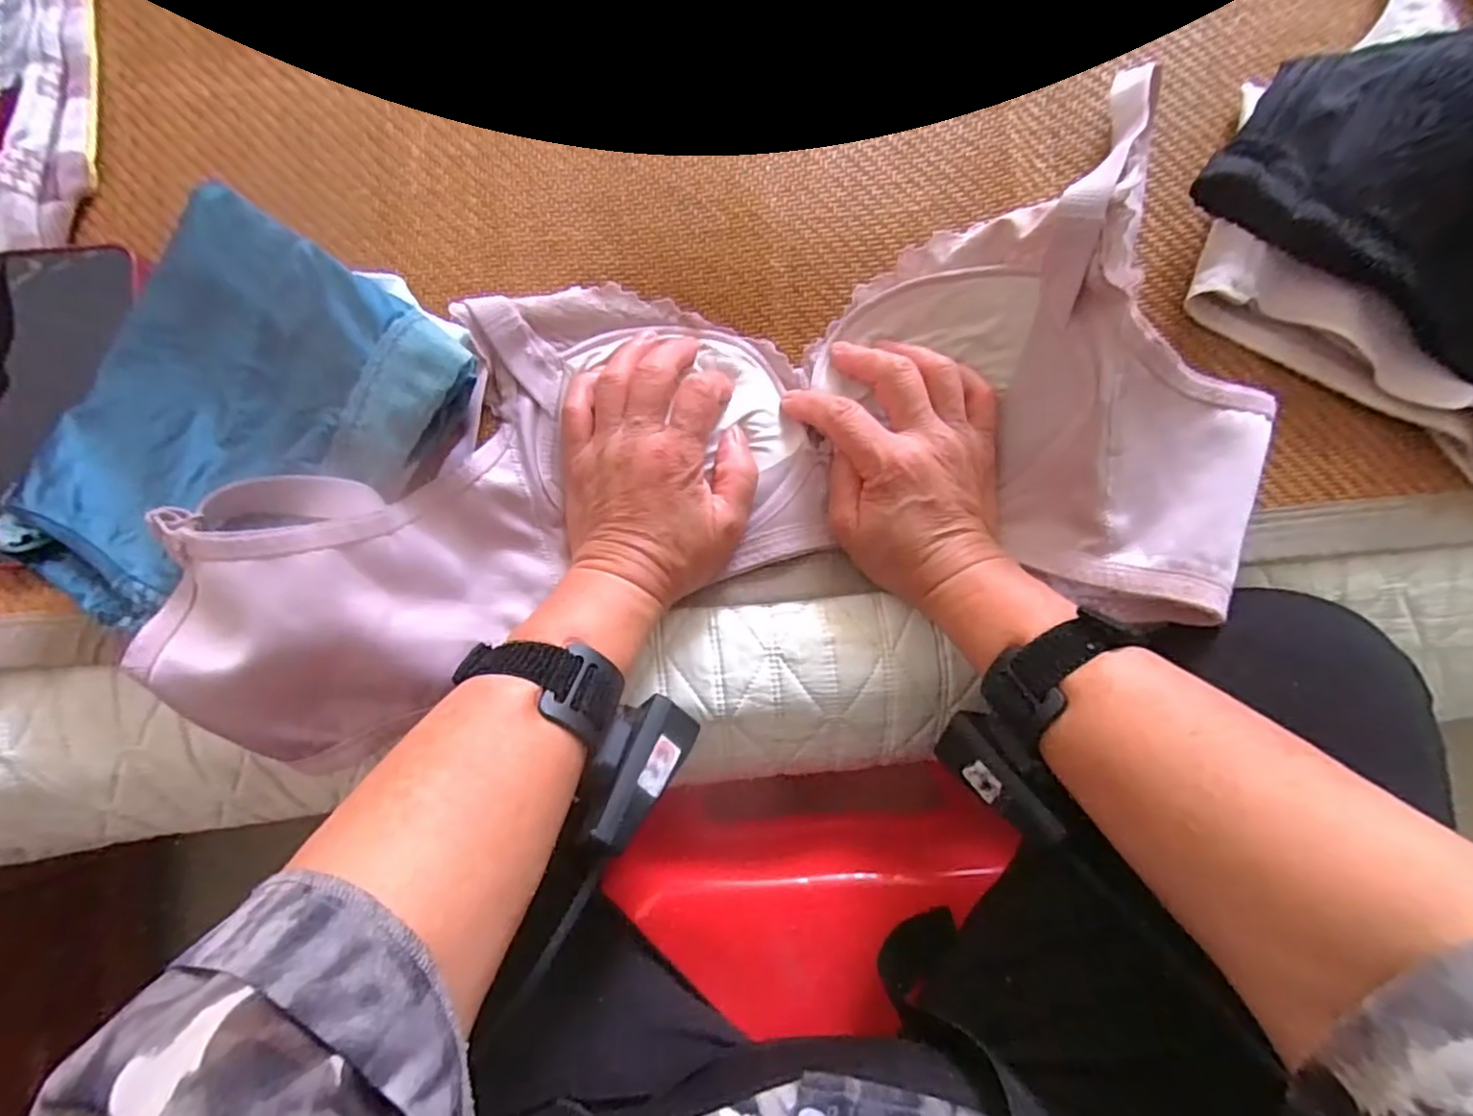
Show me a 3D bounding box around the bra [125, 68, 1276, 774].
[{"bbox_3d":[-0.005,-0.047,0.305,0.473,0.086,0.211,-14,83,-3],"label":"bra"}]

